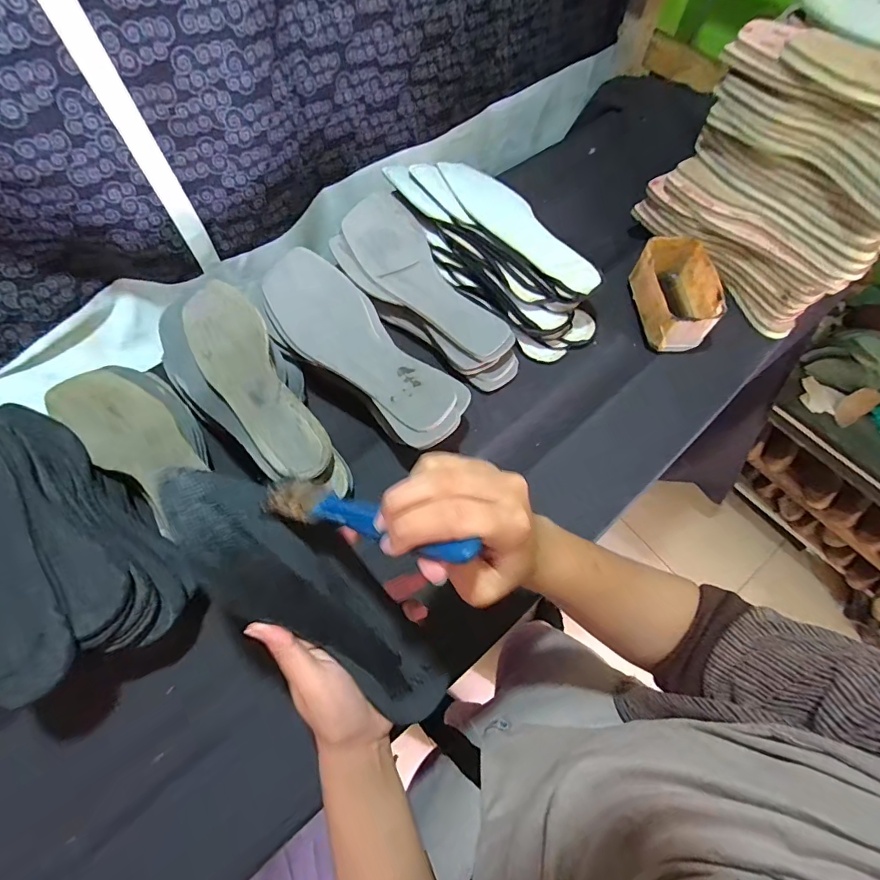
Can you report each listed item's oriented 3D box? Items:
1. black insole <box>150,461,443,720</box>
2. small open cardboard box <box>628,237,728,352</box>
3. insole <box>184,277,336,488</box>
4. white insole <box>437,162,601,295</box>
[{"bbox_3d":[-0.084,0.105,0.307,0.232,0.011,0.069,45,66,-13],"label":"black insole"},{"bbox_3d":[0.288,-0.177,0.556,0.080,0.064,0.124,-3,63,-4],"label":"small open cardboard box"},{"bbox_3d":[-0.177,-0.058,0.432,0.068,0.028,0.229,-31,68,-17],"label":"insole"},{"bbox_3d":[0.088,-0.265,0.558,0.073,0.017,0.266,-33,68,-3],"label":"white insole"}]

